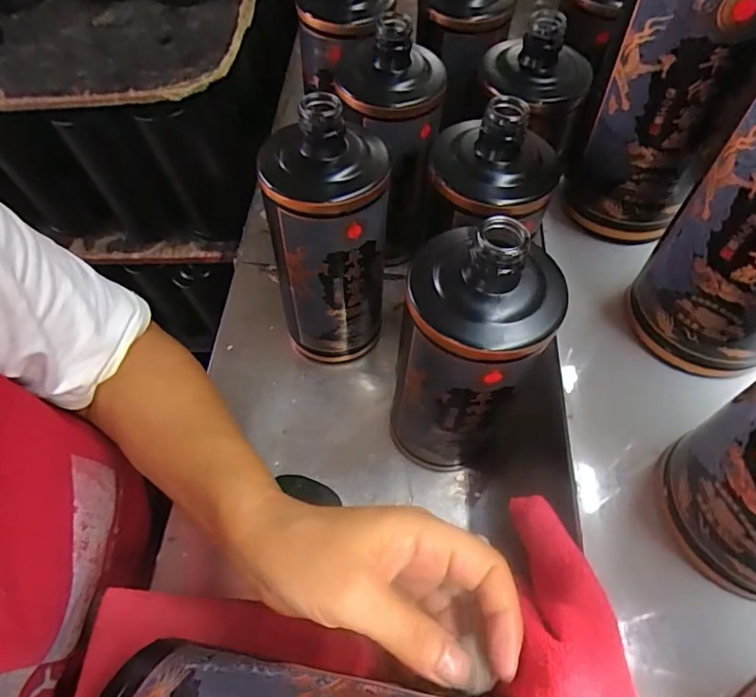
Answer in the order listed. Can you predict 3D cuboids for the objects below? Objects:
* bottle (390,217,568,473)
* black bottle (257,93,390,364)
[{"bbox_3d":[0.056,0.011,0.303,0.071,0.194,0.065,16,63,15],"label":"bottle"},{"bbox_3d":[-0.032,-0.069,0.352,0.077,0.191,0.073,-3,59,4],"label":"black bottle"}]

